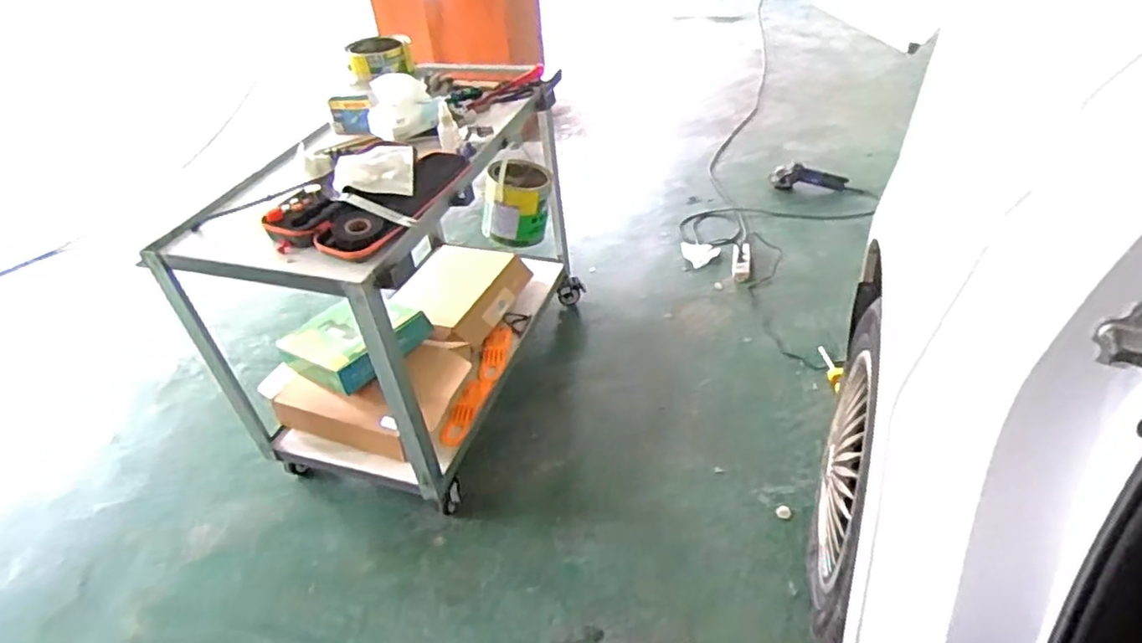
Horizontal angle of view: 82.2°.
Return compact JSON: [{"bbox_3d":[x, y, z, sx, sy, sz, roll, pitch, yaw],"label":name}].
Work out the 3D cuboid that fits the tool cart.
[{"bbox_3d":[-0.393,-0.159,1.726,0.551,0.722,0.992,12,42,18],"label":"tool cart"}]

